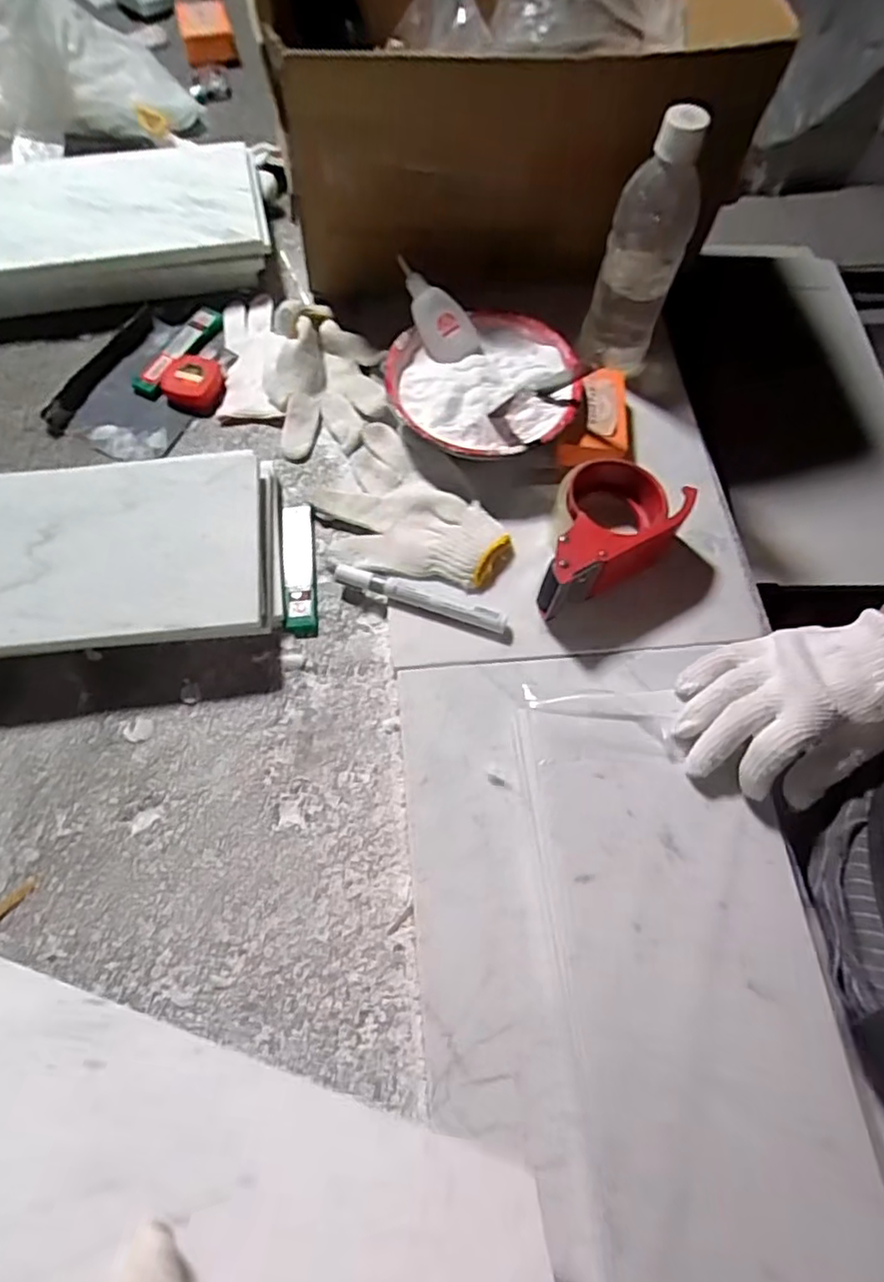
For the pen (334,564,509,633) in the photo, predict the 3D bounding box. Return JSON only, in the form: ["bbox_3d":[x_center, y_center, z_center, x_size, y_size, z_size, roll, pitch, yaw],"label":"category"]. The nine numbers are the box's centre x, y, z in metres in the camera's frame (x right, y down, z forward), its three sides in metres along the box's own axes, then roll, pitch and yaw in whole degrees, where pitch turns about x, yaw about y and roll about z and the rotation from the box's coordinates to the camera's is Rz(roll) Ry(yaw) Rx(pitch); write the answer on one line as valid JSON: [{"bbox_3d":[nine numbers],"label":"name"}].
[{"bbox_3d":[-0.018,-0.037,0.523,0.144,0.017,0.020,17,68,6],"label":"pen"}]

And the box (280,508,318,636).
[{"bbox_3d":[-0.121,-0.063,0.537,0.028,0.020,0.122,-5,67,-4],"label":"box"}]

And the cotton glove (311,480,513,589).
[{"bbox_3d":[-0.028,-0.095,0.549,0.169,0.021,0.085,10,67,3],"label":"cotton glove"}]

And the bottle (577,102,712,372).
[{"bbox_3d":[0.173,-0.321,0.560,0.066,0.229,0.058,11,69,3],"label":"bottle"}]

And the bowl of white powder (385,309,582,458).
[{"bbox_3d":[0.039,-0.221,0.576,0.164,0.041,0.150,-22,69,-10],"label":"bowl of white powder"}]

